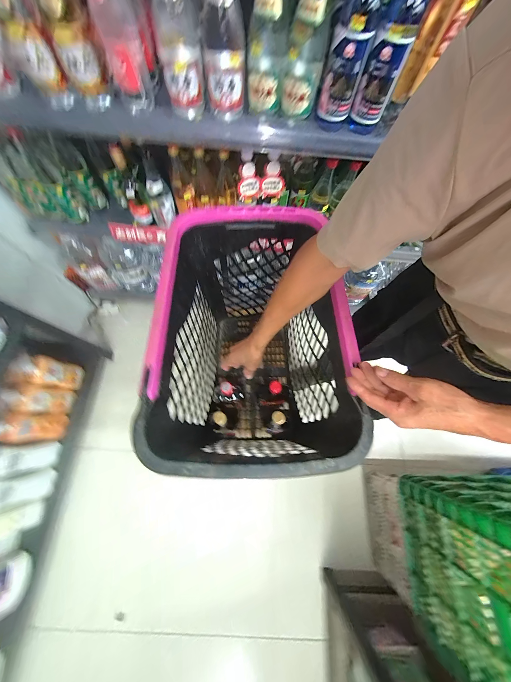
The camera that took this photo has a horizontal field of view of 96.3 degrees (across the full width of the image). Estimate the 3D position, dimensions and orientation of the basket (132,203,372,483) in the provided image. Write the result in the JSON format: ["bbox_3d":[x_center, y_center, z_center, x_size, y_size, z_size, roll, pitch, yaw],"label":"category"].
[{"bbox_3d":[-0.019,0.009,0.637,0.360,0.481,0.553,-1,71,-2],"label":"basket"}]

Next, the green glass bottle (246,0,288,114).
[{"bbox_3d":[0.024,-0.552,0.374,0.068,0.245,0.073,6,71,0],"label":"green glass bottle"}]

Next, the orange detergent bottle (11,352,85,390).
[{"bbox_3d":[-0.787,0.124,0.887,0.085,0.258,0.093,6,71,0],"label":"orange detergent bottle"}]

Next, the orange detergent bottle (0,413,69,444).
[{"bbox_3d":[-0.777,0.304,0.803,0.068,0.225,0.089,-3,71,-3],"label":"orange detergent bottle"}]

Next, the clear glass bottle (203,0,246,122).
[{"bbox_3d":[-0.055,-0.536,0.373,0.073,0.256,0.076,-3,71,-3],"label":"clear glass bottle"}]

